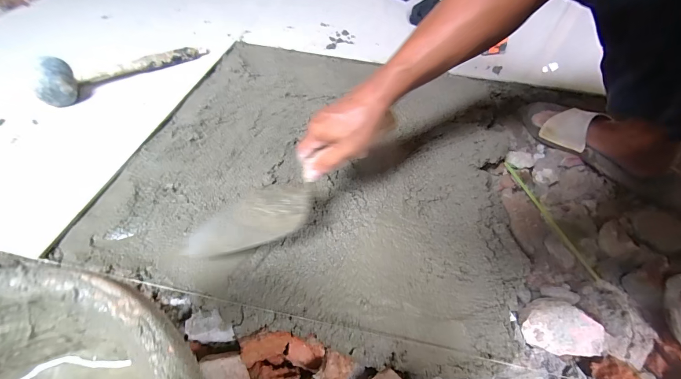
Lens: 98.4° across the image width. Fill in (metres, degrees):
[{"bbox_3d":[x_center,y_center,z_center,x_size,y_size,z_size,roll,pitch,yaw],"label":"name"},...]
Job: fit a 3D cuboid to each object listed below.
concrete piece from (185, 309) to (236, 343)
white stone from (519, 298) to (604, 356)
[{"bbox_3d":[-0.155,0.164,0.353,0.061,0.024,0.031,2,52,-2],"label":"concrete piece"},{"bbox_3d":[0.282,0.178,0.382,0.096,0.034,0.060,8,52,3],"label":"white stone"}]

